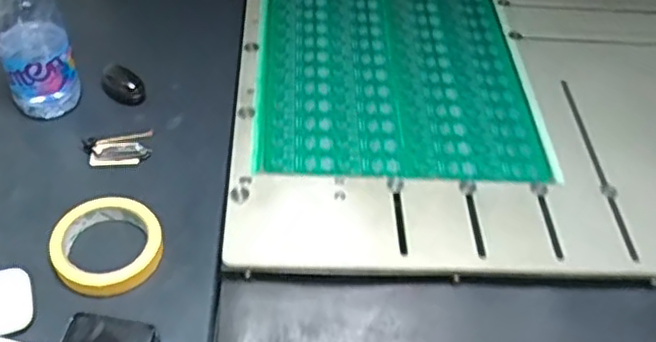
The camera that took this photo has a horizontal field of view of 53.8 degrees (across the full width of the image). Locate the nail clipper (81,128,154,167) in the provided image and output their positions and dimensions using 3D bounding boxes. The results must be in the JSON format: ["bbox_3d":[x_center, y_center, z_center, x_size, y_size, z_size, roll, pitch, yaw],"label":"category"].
[{"bbox_3d":[-0.227,-0.024,0.700,0.071,0.006,0.044,-8,49,-11],"label":"nail clipper"}]

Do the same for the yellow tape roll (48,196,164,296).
[{"bbox_3d":[-0.206,0.068,0.606,0.092,0.022,0.098,2,48,-2],"label":"yellow tape roll"}]

